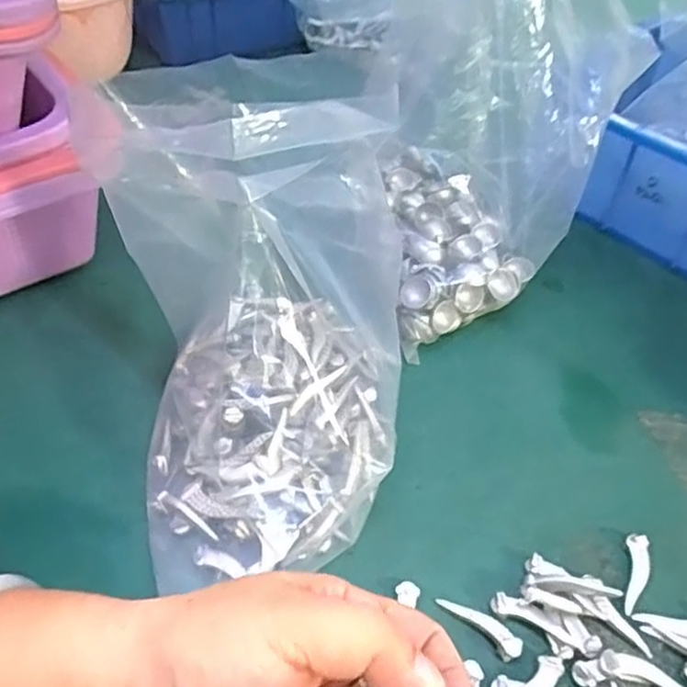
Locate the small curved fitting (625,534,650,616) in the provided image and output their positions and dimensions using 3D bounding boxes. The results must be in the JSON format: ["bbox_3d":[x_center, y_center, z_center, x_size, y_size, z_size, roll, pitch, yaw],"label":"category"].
[{"bbox_3d":[0.134,0.105,0.310,0.010,0.005,0.038,14,47,10],"label":"small curved fitting"}]

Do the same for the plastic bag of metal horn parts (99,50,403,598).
[{"bbox_3d":[-0.036,-0.019,0.329,0.131,0.137,0.216,-6,47,-8],"label":"plastic bag of metal horn parts"}]

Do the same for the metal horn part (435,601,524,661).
[{"bbox_3d":[0.059,0.119,0.292,0.039,0.004,0.011,33,53,25],"label":"metal horn part"}]

